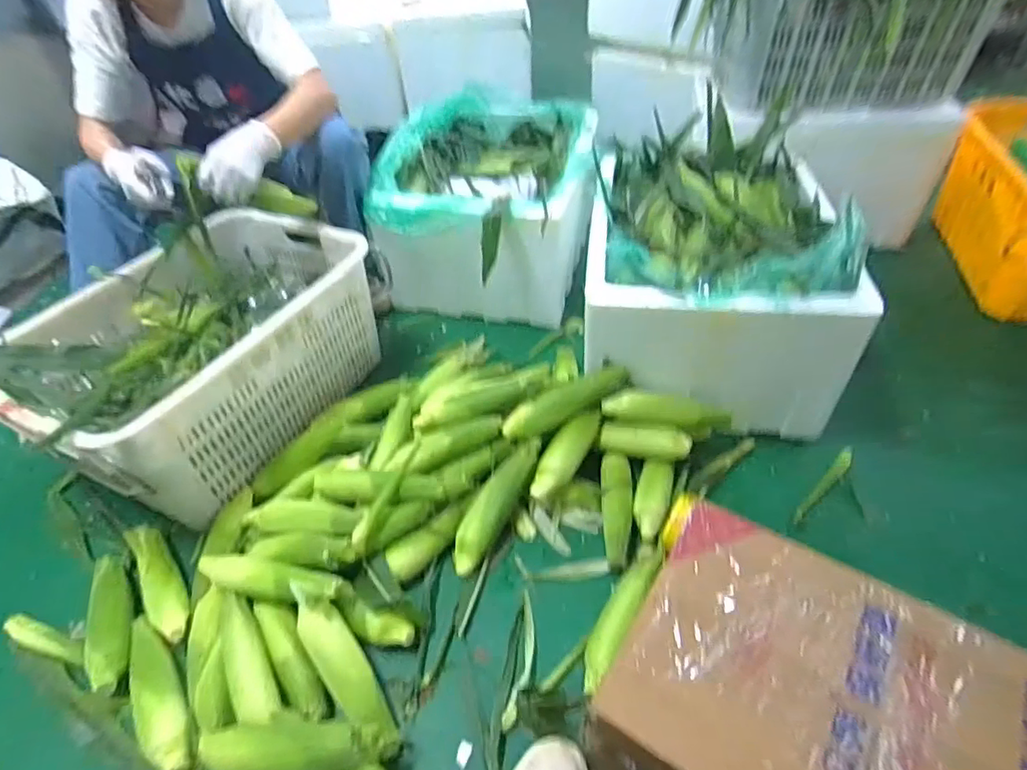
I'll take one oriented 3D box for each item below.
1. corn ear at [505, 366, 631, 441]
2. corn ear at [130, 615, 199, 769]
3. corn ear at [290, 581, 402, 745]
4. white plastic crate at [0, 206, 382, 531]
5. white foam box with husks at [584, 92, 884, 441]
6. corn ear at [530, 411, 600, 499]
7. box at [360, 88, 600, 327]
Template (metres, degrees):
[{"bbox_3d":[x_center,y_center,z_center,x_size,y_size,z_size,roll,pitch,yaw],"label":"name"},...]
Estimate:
[{"bbox_3d":[0.092,0.028,0.974,0.240,0.049,0.057,-27,47,-1],"label":"corn ear"},{"bbox_3d":[-0.489,0.433,0.763,0.072,0.054,0.235,-32,52,-28],"label":"corn ear"},{"bbox_3d":[-0.240,0.385,0.763,0.070,0.055,0.255,-32,71,-28],"label":"corn ear"},{"bbox_3d":[-0.580,-0.073,1.068,0.431,0.252,0.618,20,48,21],"label":"white plastic crate"},{"bbox_3d":[0.387,-0.265,1.146,0.451,0.318,0.624,5,45,6],"label":"white foam box with husks"},{"bbox_3d":[0.091,0.117,0.954,0.053,0.047,0.190,29,71,28],"label":"corn ear"},{"bbox_3d":[-0.056,-0.471,1.434,0.470,0.333,0.662,7,45,8],"label":"box"}]

